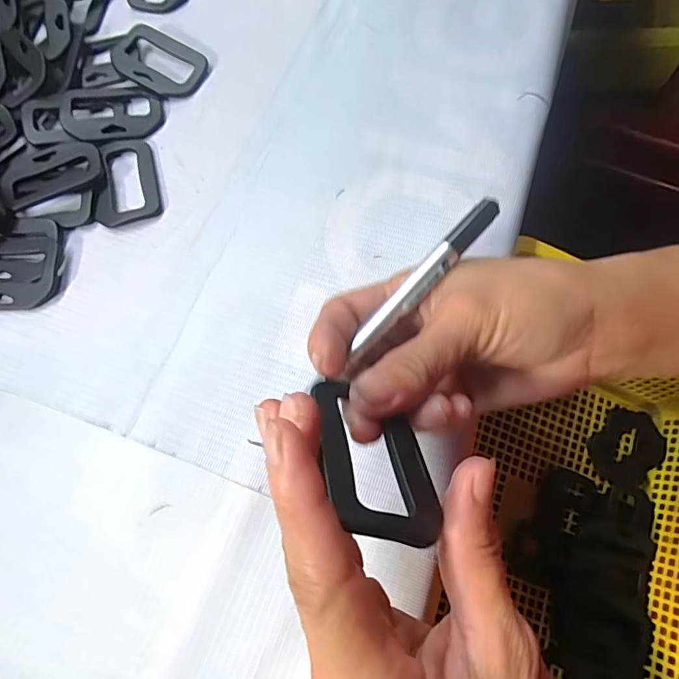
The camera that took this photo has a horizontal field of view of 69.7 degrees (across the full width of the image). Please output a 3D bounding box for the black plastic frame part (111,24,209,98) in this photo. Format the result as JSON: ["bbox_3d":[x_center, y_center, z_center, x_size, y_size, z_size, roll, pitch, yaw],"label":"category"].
[{"bbox_3d":[-0.121,-0.185,0.326,0.059,0.012,0.042,23,72,9],"label":"black plastic frame part"}]

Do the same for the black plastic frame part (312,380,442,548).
[{"bbox_3d":[0.013,0.038,0.155,0.041,0.004,0.058,19,30,-21],"label":"black plastic frame part"}]

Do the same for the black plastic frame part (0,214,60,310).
[{"bbox_3d":[-0.189,-0.045,0.281,0.054,0.008,0.058,0,70,1],"label":"black plastic frame part"}]

